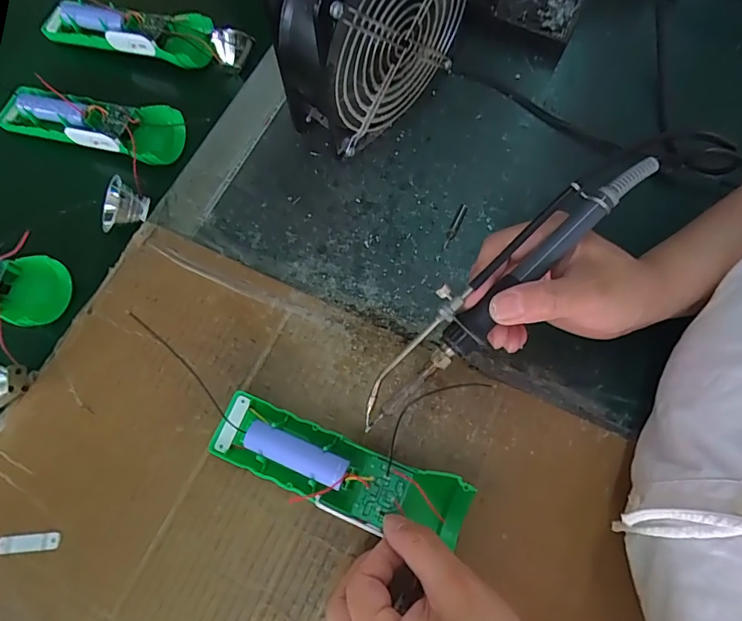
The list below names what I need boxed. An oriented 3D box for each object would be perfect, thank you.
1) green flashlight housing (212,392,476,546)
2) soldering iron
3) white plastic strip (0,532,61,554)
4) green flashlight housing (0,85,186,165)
[{"bbox_3d":[-0.021,0.097,0.286,0.159,0.017,0.045,18,69,9],"label":"green flashlight housing"},{"bbox_3d":[0.067,-0.012,0.260,0.205,0.019,0.031,-43,74,6],"label":"soldering iron"},{"bbox_3d":[-0.207,0.140,0.285,0.036,0.004,0.009,-5,70,0],"label":"white plastic strip"},{"bbox_3d":[-0.226,-0.153,0.386,0.151,0.034,0.046,14,71,7],"label":"green flashlight housing"}]

